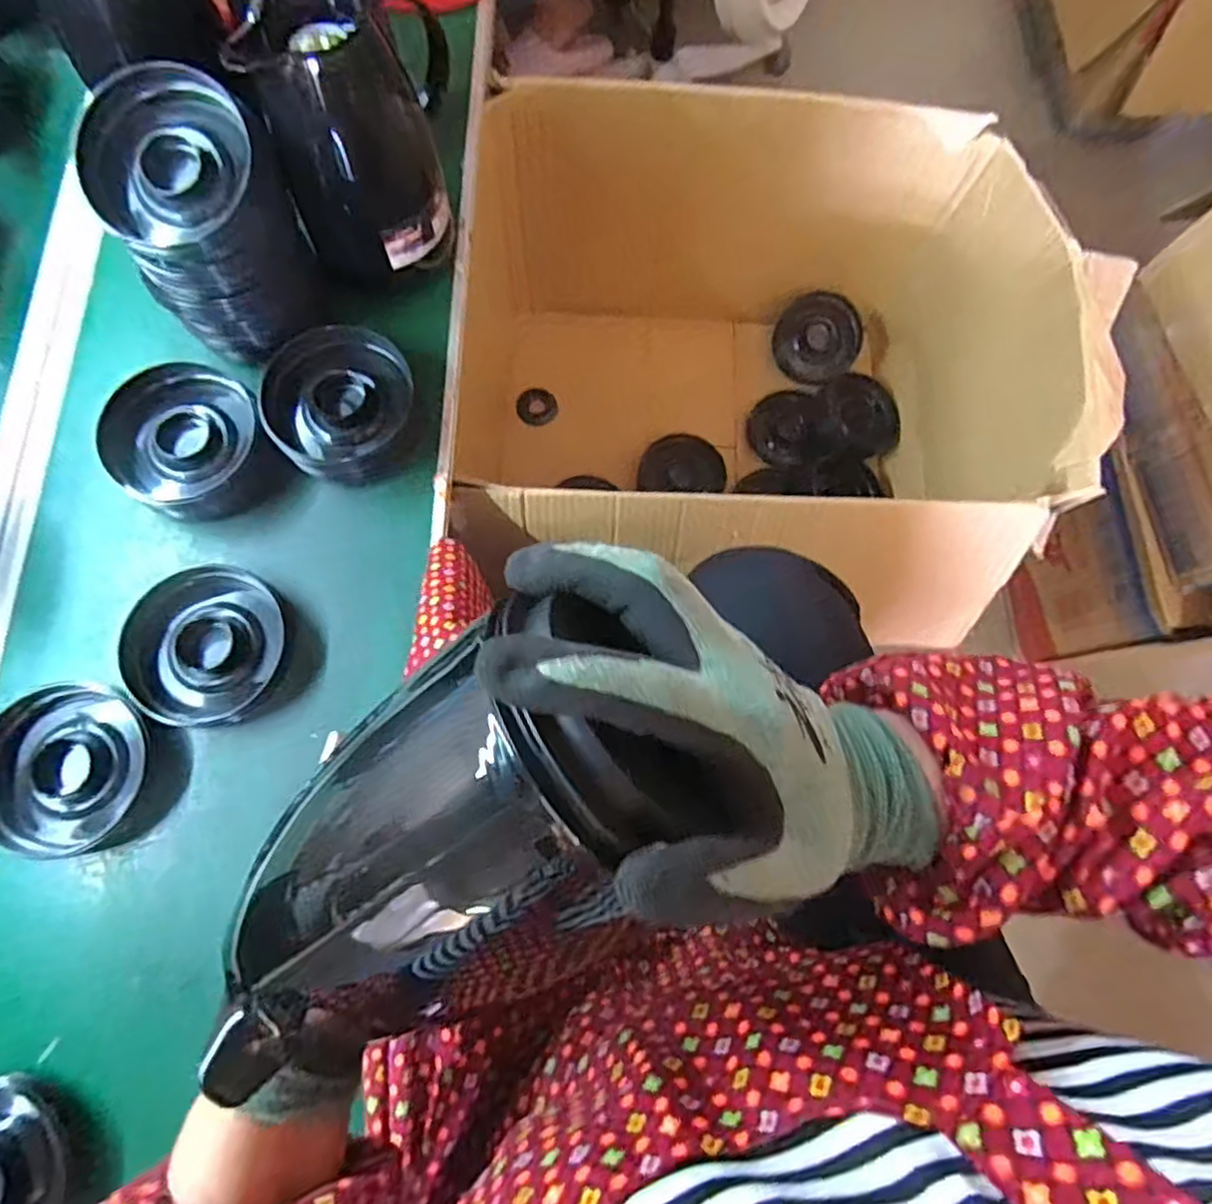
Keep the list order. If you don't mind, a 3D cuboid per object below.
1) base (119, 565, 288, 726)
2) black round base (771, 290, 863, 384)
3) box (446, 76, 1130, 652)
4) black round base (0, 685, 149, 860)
[{"bbox_3d":[-0.309,0.032,0.525,0.110,0.027,0.111,0,76,-2],"label":"base"},{"bbox_3d":[0.310,-0.389,1.005,0.126,0.015,0.126,1,95,16],"label":"black round base"},{"bbox_3d":[0.184,-0.268,0.860,0.763,0.368,0.531,8,76,0],"label":"box"},{"bbox_3d":[-0.405,0.123,0.502,0.107,0.025,0.118,21,76,4],"label":"black round base"}]

